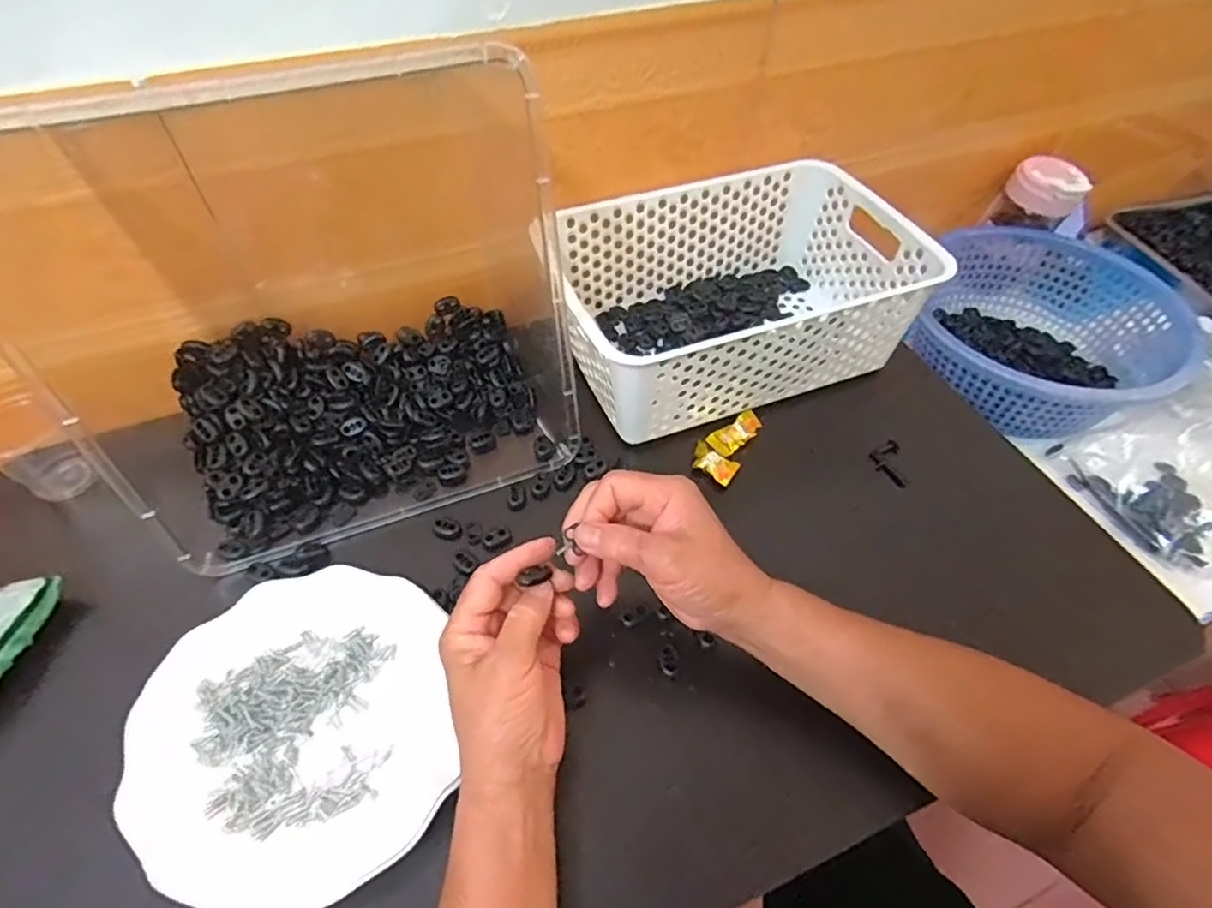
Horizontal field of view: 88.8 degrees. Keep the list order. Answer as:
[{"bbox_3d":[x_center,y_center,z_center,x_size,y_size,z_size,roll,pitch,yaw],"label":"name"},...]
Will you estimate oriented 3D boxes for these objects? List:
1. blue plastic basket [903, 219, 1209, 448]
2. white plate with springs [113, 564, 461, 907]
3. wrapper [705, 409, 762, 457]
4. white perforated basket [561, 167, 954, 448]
[{"bbox_3d":[0.467,-0.116,0.660,0.251,0.102,0.264,23,55,16],"label":"blue plastic basket"},{"bbox_3d":[-0.180,0.156,0.363,0.166,0.026,0.179,0,52,-1],"label":"white plate with springs"},{"bbox_3d":[0.109,-0.018,0.522,0.045,0.007,0.026,-37,57,-2],"label":"wrapper"},{"bbox_3d":[0.106,-0.141,0.552,0.293,0.114,0.202,-16,54,-13],"label":"white perforated basket"}]

